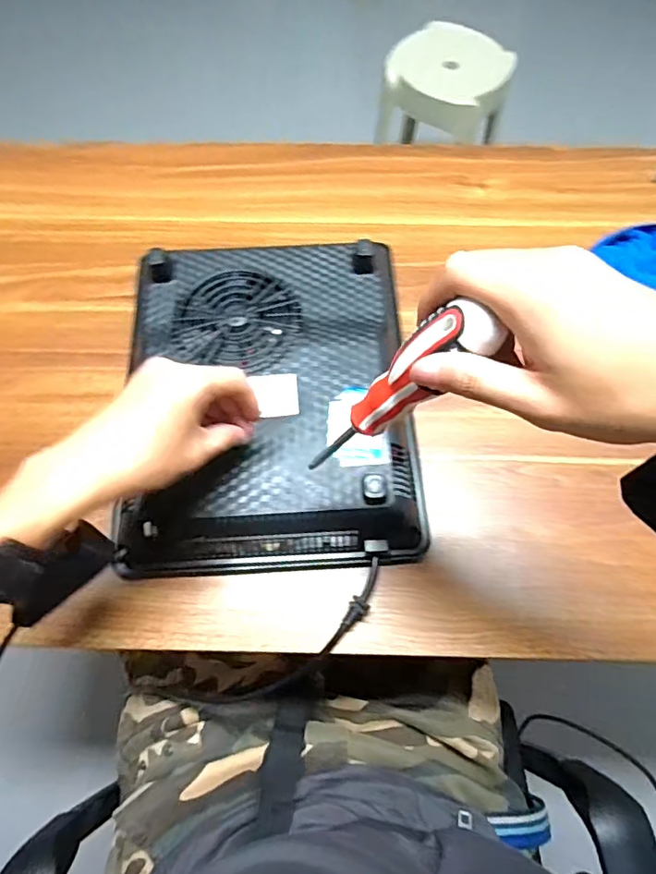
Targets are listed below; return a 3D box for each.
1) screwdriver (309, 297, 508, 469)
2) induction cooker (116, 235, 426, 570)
[{"bbox_3d":[0.031,-0.020,0.301,0.029,0.161,0.026,3,63,-28],"label":"screwdriver"},{"bbox_3d":[-0.058,-0.043,0.507,0.265,0.058,0.322,-4,66,-2],"label":"induction cooker"}]

